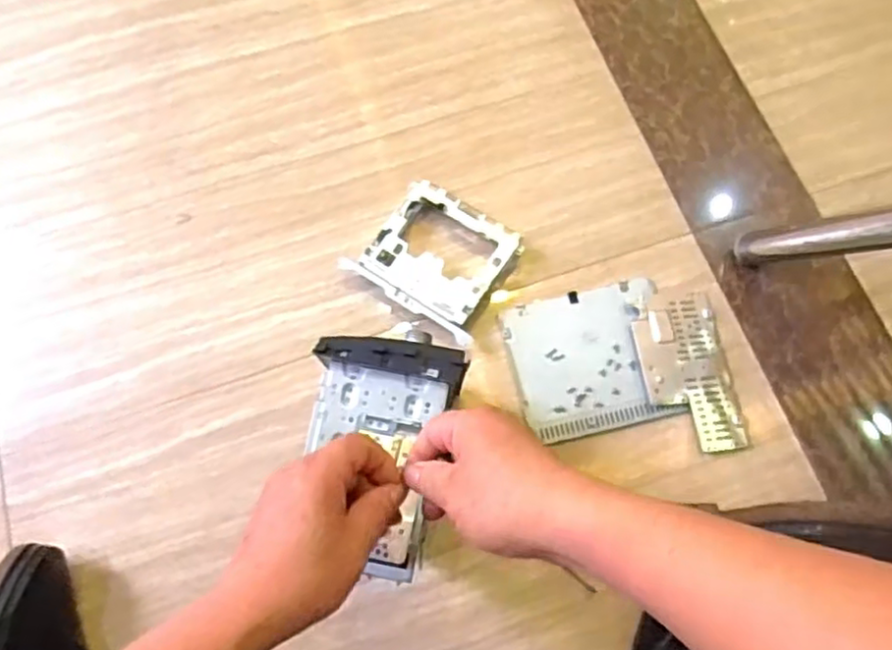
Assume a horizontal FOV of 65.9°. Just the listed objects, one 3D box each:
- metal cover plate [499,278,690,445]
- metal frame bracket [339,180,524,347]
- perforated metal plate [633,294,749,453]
[{"bbox_3d":[0.159,0.038,0.754,0.165,0.008,0.156,-12,71,-2],"label":"metal cover plate"},{"bbox_3d":[-0.007,-0.073,0.771,0.159,0.034,0.138,32,75,12],"label":"metal frame bracket"},{"bbox_3d":[0.257,0.052,0.734,0.090,0.011,0.166,-9,71,-1],"label":"perforated metal plate"}]

